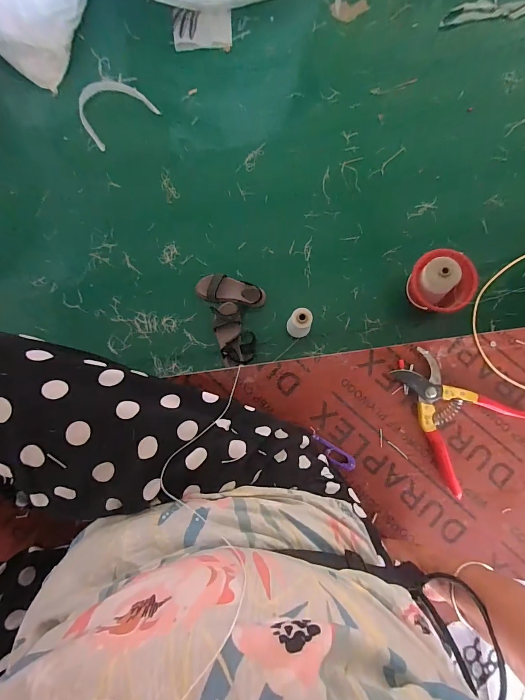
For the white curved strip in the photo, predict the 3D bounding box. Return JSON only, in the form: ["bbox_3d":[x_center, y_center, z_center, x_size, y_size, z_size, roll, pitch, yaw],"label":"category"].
[{"bbox_3d":[-0.558,-0.914,1.289,0.261,0.015,0.233,-34,84,-2],"label":"white curved strip"}]

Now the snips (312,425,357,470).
[{"bbox_3d":[0.098,0.145,0.492,0.077,0.017,0.023,35,86,5],"label":"snips"}]

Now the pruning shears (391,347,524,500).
[{"bbox_3d":[0.257,0.088,0.483,0.169,0.018,0.146,43,87,5],"label":"pruning shears"}]

